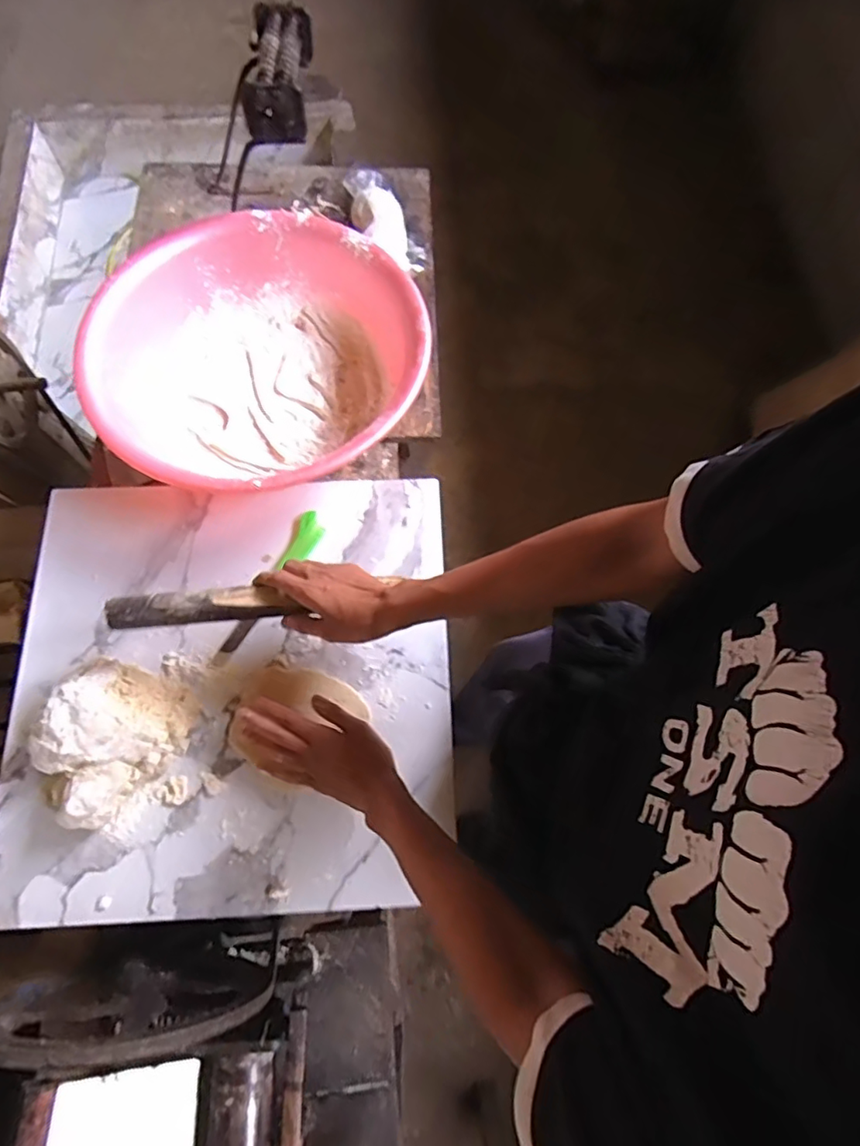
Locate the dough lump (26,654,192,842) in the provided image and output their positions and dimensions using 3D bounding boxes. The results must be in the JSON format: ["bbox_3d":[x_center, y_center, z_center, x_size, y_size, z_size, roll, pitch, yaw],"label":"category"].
[{"bbox_3d":[-0.331,0.185,0.602,0.153,0.067,0.164,1,70,-2],"label":"dough lump"}]

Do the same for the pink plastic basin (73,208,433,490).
[{"bbox_3d":[-0.205,-0.269,0.742,0.387,0.134,0.400,1,68,-2],"label":"pink plastic basin"}]

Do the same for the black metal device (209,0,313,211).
[{"bbox_3d":[-0.191,-0.614,0.696,0.086,0.053,0.183,-1,68,-3],"label":"black metal device"}]

